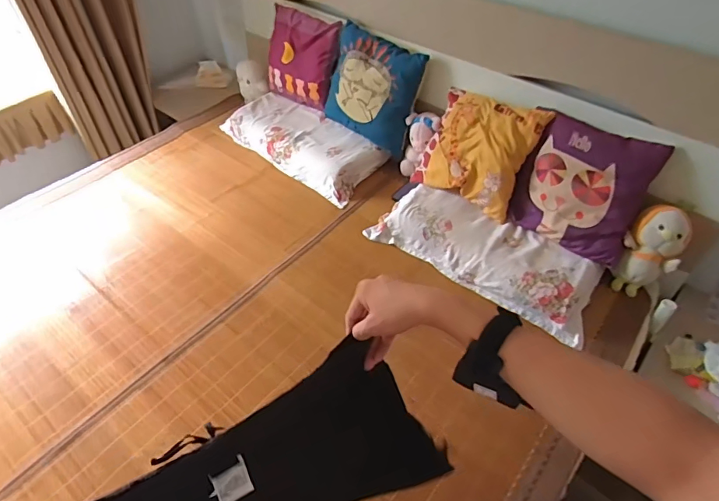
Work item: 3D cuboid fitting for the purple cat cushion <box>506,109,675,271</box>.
[{"bbox_3d":[0.615,-0.179,1.296,0.338,0.335,0.082,31,16,31],"label":"purple cat cushion"}]

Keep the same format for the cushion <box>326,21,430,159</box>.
[{"bbox_3d":[0.043,-0.568,1.634,0.357,0.358,0.092,27,28,19],"label":"cushion"}]

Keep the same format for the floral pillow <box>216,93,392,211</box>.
[{"bbox_3d":[-0.236,-0.414,1.729,0.656,0.096,0.289,30,56,25],"label":"floral pillow"}]

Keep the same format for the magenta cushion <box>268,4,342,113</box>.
[{"bbox_3d":[-0.210,-0.737,1.778,0.344,0.315,0.110,28,31,23],"label":"magenta cushion"}]

